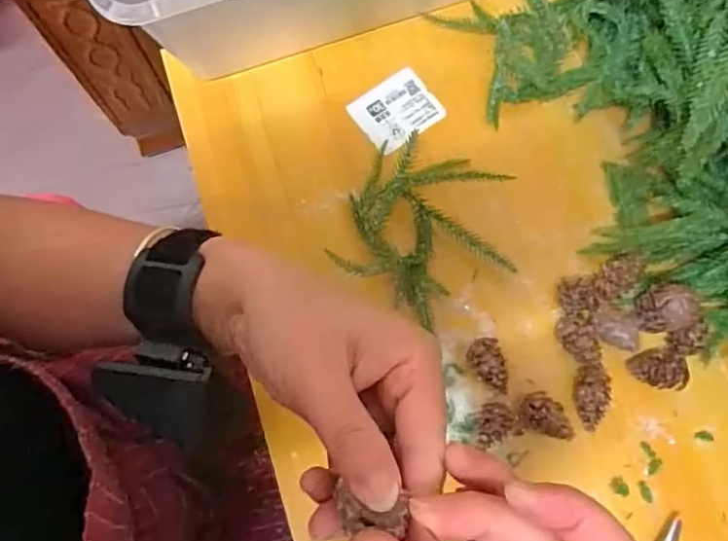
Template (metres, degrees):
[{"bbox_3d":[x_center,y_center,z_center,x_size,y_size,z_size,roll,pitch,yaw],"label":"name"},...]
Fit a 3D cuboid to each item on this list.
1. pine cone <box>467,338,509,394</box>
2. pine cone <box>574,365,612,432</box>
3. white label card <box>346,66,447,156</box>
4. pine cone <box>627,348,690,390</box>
[{"bbox_3d":[0.077,0.061,0.375,0.022,0.021,0.034,-9,75,-3],"label":"pine cone"},{"bbox_3d":[0.141,0.080,0.369,0.022,0.019,0.039,8,75,2],"label":"pine cone"},{"bbox_3d":[0.024,-0.117,0.429,0.059,0.004,0.049,-37,78,-9],"label":"white label card"},{"bbox_3d":[0.186,0.062,0.373,0.031,0.018,0.026,-5,75,-2],"label":"pine cone"}]

